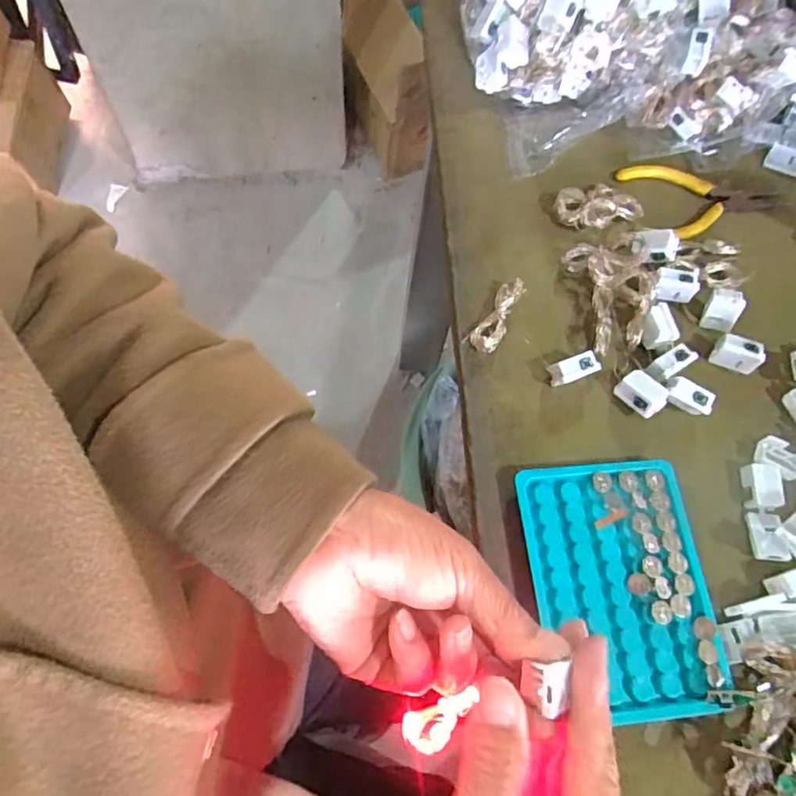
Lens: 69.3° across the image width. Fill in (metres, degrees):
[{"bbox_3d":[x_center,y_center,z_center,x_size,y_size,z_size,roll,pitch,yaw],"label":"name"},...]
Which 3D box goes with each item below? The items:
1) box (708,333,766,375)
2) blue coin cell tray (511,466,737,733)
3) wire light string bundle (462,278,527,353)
[{"bbox_3d":[0.214,-0.028,0.364,0.028,0.020,0.012,19,68,5],"label":"box"},{"bbox_3d":[0.119,0.100,0.312,0.089,0.013,0.128,-5,68,-5],"label":"blue coin cell tray"},{"bbox_3d":[0.063,-0.052,0.366,0.019,0.015,0.051,31,69,9],"label":"wire light string bundle"}]

